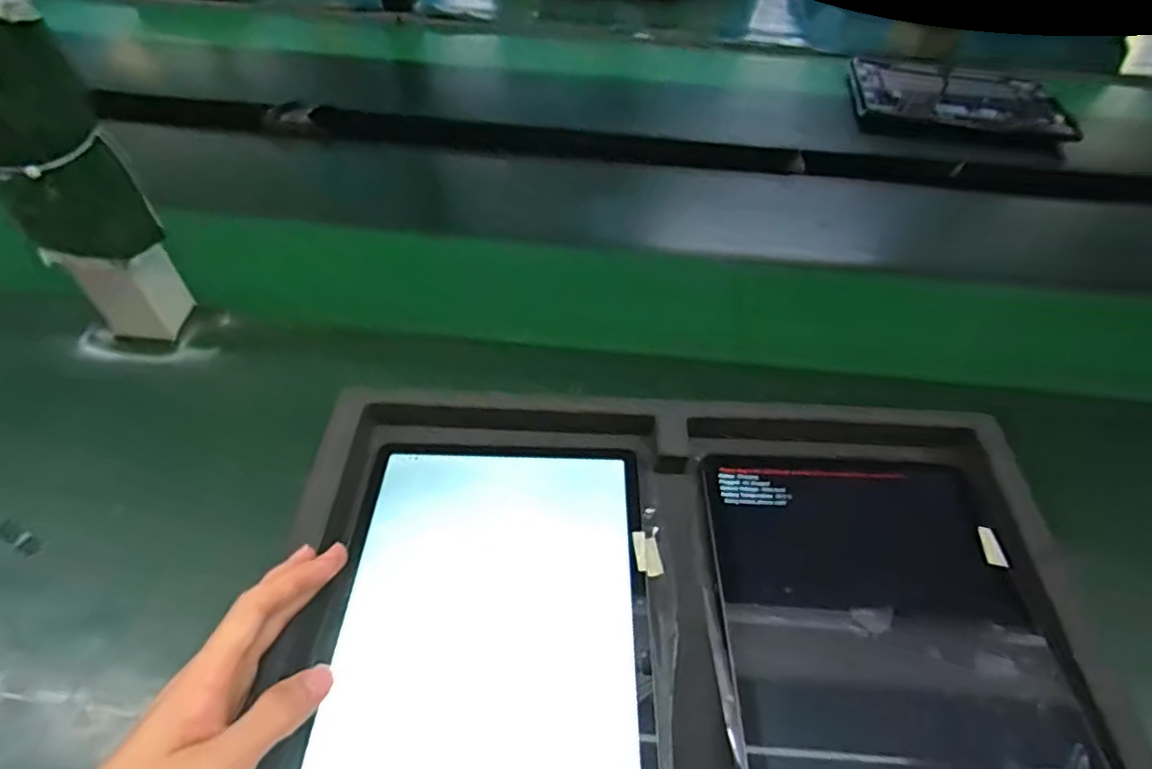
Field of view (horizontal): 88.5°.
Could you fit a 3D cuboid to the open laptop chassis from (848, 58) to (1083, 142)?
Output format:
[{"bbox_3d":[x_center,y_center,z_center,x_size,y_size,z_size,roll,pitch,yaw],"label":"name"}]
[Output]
[{"bbox_3d":[0.494,-0.361,0.754,0.277,0.013,0.202,10,51,5],"label":"open laptop chassis"}]

